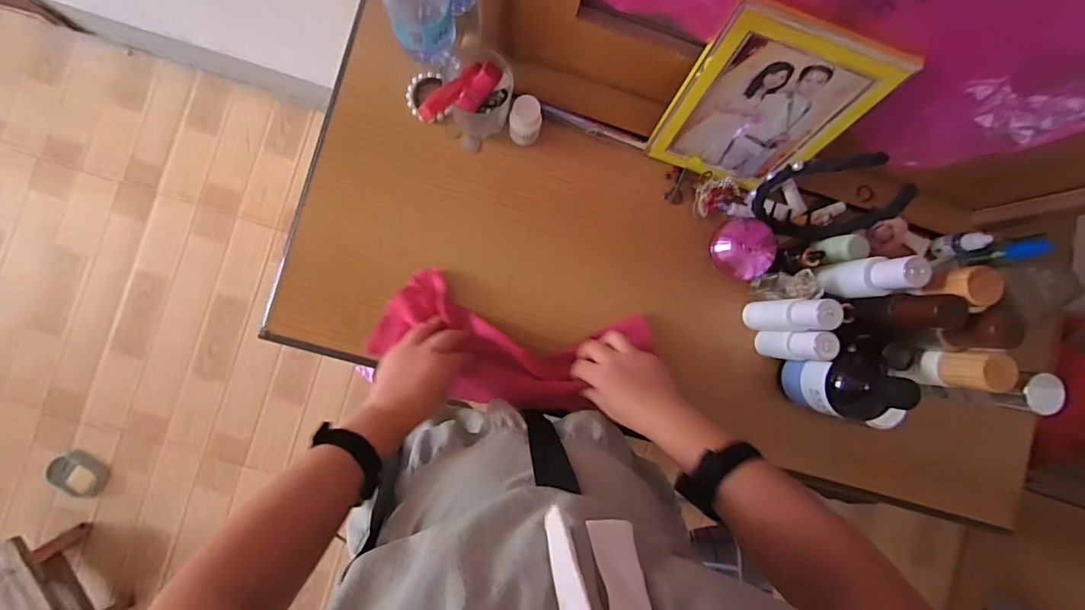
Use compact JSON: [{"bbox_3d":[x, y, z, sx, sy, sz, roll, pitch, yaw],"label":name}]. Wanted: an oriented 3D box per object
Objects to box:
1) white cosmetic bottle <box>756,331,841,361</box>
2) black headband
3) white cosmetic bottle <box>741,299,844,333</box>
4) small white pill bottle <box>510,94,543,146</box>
[{"bbox_3d":[0.287,0.045,0.567,0.031,0.122,0.034,0,88,-5],"label":"white cosmetic bottle"},{"bbox_3d":[0.309,-0.116,0.553,0.136,0.153,0.063,6,88,-5],"label":"black headband"},{"bbox_3d":[0.275,0.012,0.557,0.037,0.145,0.036,0,88,-5],"label":"white cosmetic bottle"},{"bbox_3d":[-0.019,-0.214,0.577,0.037,0.073,0.035,0,88,-5],"label":"small white pill bottle"}]

